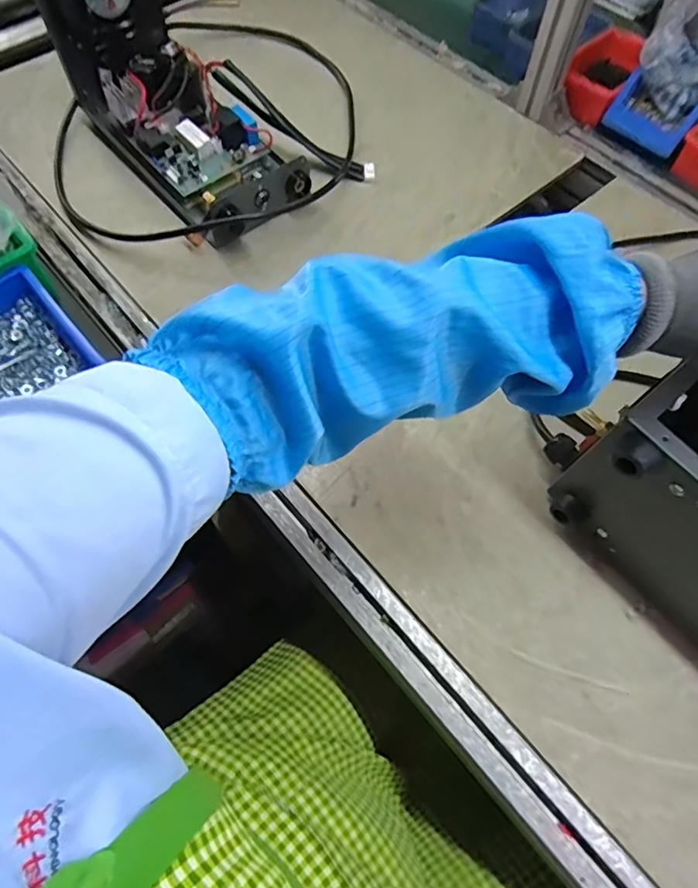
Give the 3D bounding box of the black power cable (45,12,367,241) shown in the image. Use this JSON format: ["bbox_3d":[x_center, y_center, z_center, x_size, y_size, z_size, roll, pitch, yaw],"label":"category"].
[{"bbox_3d":[-0.175,-0.422,0.688,0.427,0.089,0.389,0,65,0],"label":"black power cable"}]

